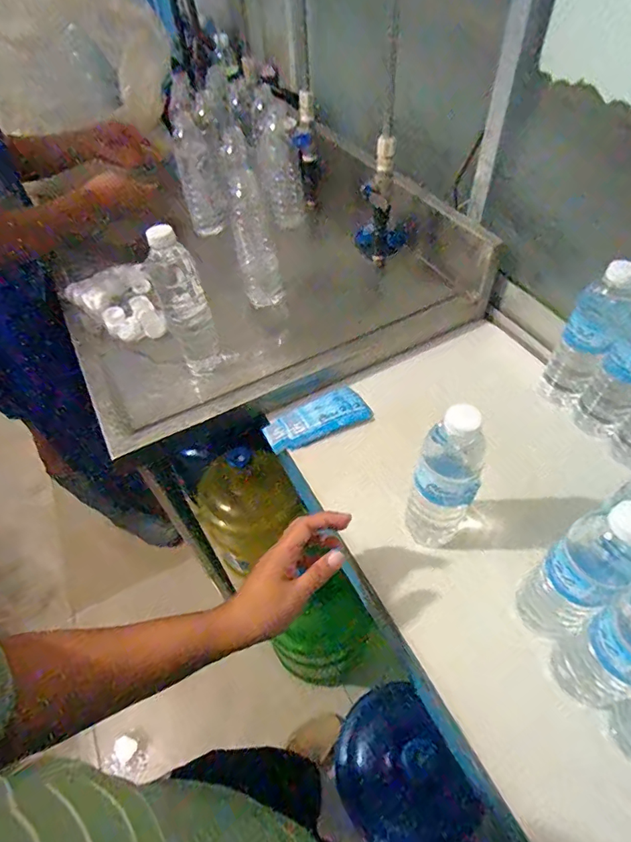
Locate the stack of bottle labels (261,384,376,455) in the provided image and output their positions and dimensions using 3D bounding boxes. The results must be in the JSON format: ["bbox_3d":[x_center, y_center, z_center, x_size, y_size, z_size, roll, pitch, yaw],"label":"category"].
[{"bbox_3d":[0.000,-0.005,0.666,0.148,0.012,0.069,-19,53,-11],"label":"stack of bottle labels"}]

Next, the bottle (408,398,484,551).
[{"bbox_3d":[0.134,0.066,0.478,0.060,0.209,0.051,17,55,16],"label":"bottle"}]

